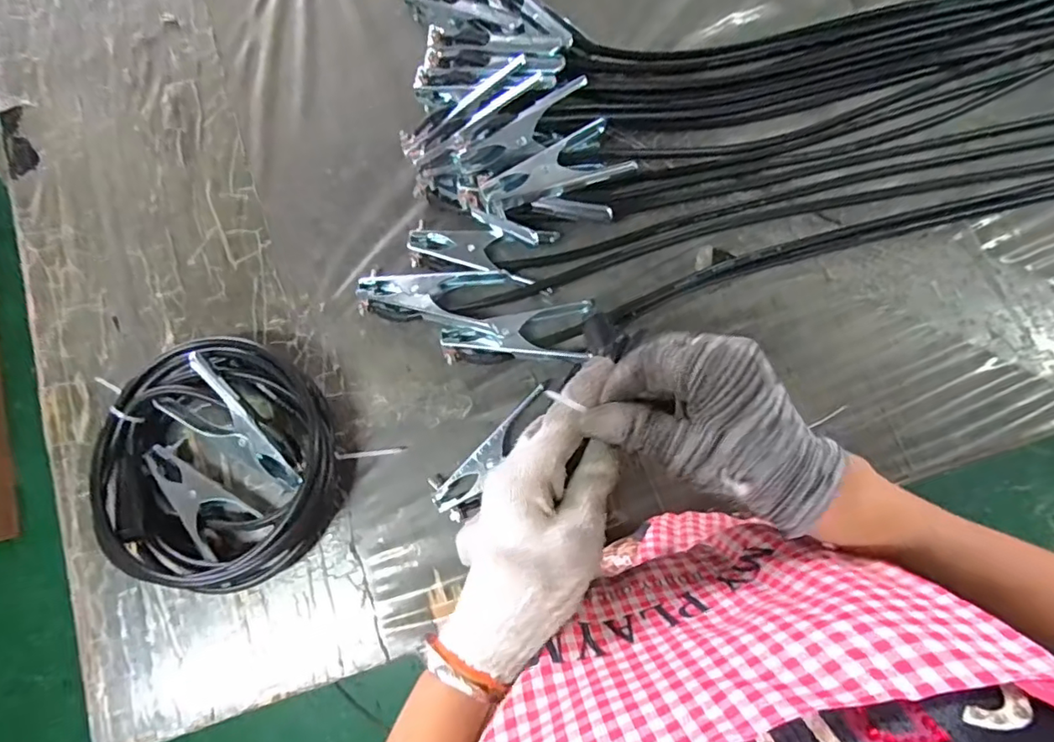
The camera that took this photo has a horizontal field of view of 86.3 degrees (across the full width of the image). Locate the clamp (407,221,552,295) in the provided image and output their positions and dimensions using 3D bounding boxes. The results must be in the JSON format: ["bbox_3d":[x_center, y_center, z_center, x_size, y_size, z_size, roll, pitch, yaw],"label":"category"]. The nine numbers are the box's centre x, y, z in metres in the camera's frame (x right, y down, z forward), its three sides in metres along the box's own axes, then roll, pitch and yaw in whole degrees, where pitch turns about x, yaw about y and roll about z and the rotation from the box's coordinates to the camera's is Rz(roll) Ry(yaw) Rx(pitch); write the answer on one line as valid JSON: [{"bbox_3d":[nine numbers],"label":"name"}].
[{"bbox_3d":[-0.042,-0.109,0.519,0.133,0.024,0.053,12,80,3],"label":"clamp"}]

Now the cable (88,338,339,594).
[{"bbox_3d":[-0.256,0.078,0.473,0.184,0.058,0.195,0,80,1],"label":"cable"}]

